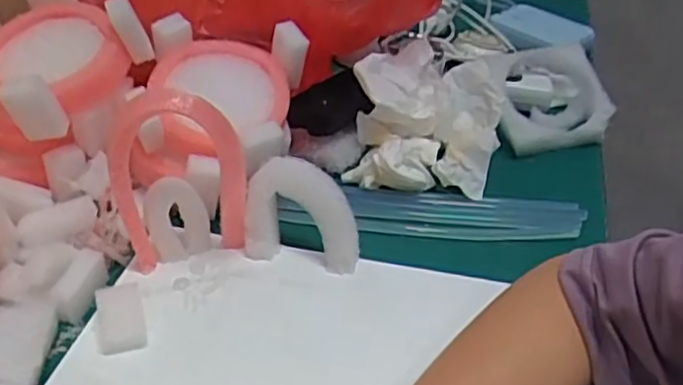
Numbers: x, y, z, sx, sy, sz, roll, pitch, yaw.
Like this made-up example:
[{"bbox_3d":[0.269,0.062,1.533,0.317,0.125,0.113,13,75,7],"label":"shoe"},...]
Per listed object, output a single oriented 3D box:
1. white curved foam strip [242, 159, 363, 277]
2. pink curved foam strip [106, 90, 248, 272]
[{"bbox_3d":[-0.025,0.016,0.455,0.073,0.070,0.028,12,39,16],"label":"white curved foam strip"},{"bbox_3d":[-0.098,-0.006,0.424,0.080,0.131,0.022,-6,38,-8],"label":"pink curved foam strip"}]

